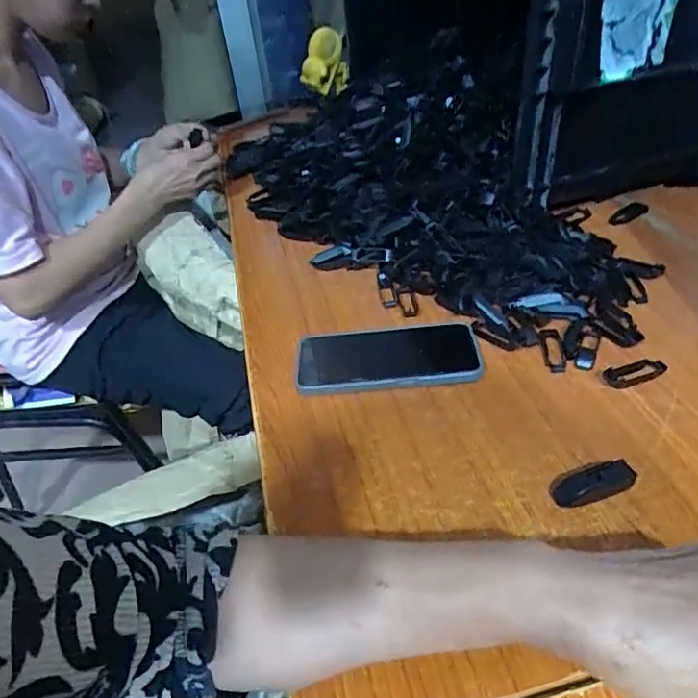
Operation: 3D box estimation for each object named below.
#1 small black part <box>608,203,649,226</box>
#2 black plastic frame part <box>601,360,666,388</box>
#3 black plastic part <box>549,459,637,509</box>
[{"bbox_3d":[0.344,-0.166,0.683,0.048,0.018,0.016,-23,39,2],"label":"small black part"},{"bbox_3d":[0.243,0.021,0.464,0.056,0.007,0.021,-13,39,-7],"label":"black plastic frame part"},{"bbox_3d":[0.169,0.092,0.382,0.059,0.012,0.025,-14,39,-8],"label":"black plastic part"}]

